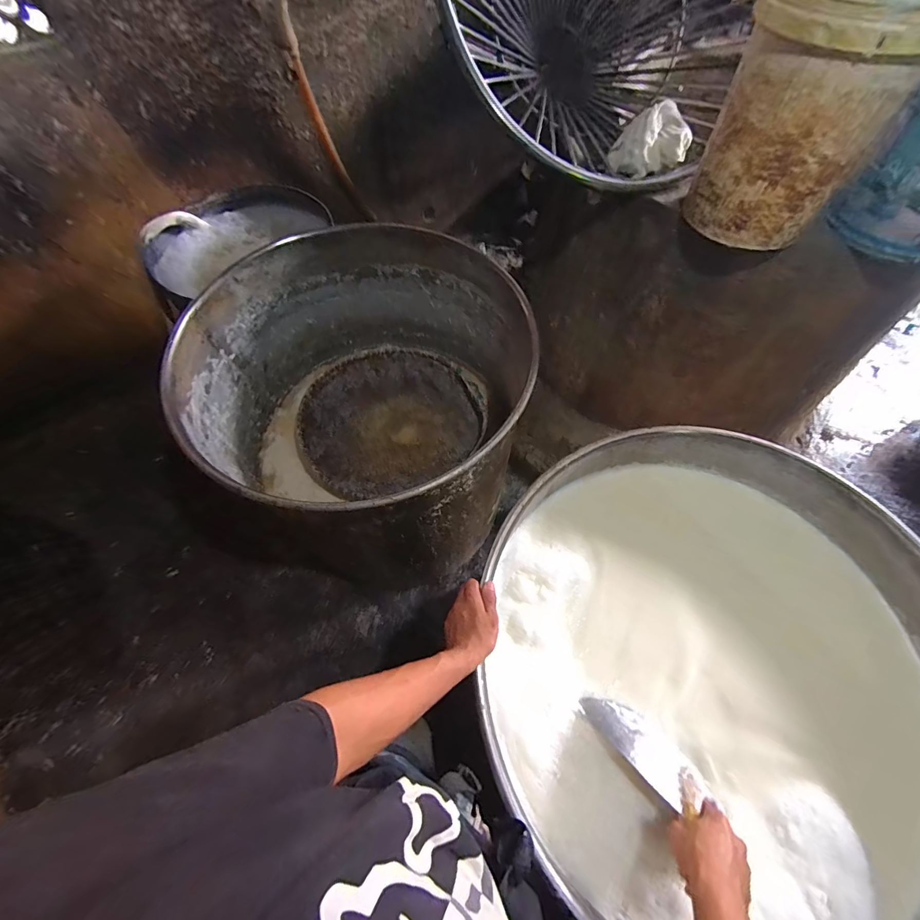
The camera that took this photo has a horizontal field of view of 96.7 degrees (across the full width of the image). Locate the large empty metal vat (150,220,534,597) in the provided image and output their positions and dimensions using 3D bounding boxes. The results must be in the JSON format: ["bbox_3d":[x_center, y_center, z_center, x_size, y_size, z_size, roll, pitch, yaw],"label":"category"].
[{"bbox_3d":[-0.232,-0.165,1.120,0.765,0.515,0.803,0,61,1],"label":"large empty metal vat"}]

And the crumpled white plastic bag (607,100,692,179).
[{"bbox_3d":[0.480,-0.800,1.039,0.178,0.100,0.204,14,62,9],"label":"crumpled white plastic bag"}]

